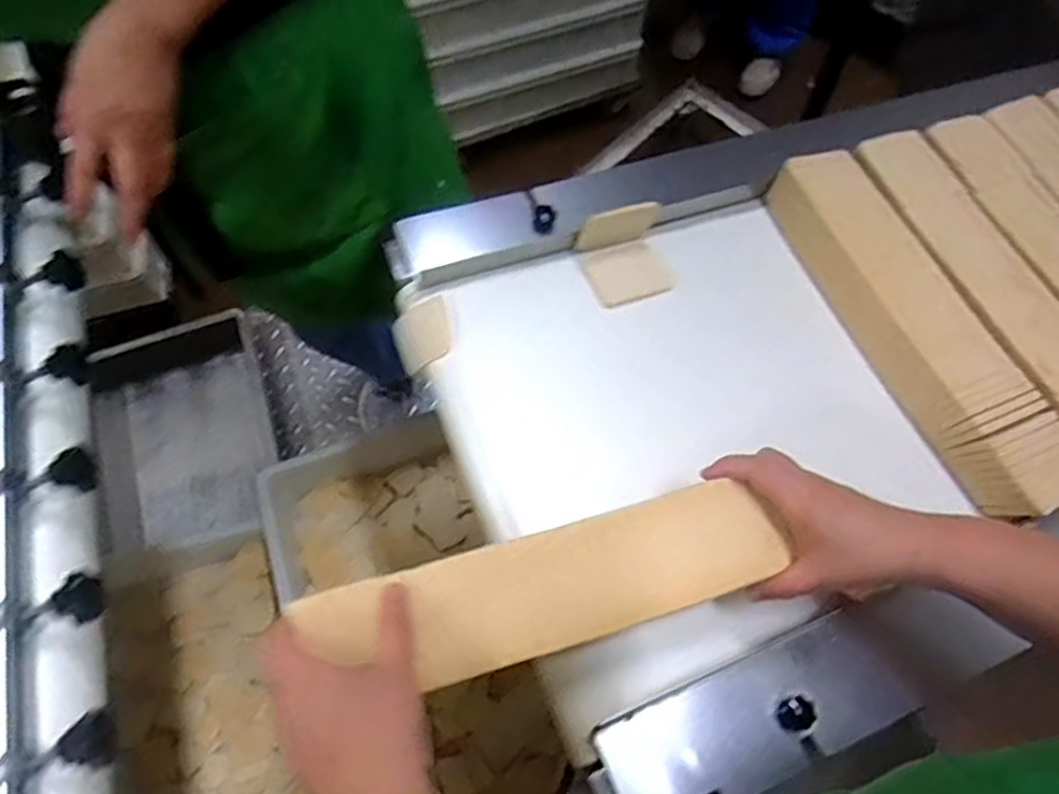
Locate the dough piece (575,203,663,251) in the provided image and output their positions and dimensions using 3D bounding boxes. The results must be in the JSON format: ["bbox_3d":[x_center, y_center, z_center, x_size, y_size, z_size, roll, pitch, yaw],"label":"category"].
[{"bbox_3d":[0.085,-0.163,0.661,0.084,0.033,0.009,-15,44,0],"label":"dough piece"}]

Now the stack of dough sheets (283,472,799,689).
[{"bbox_3d":[0.016,0.126,0.459,0.311,0.035,0.079,-12,66,-10],"label":"stack of dough sheets"}]

